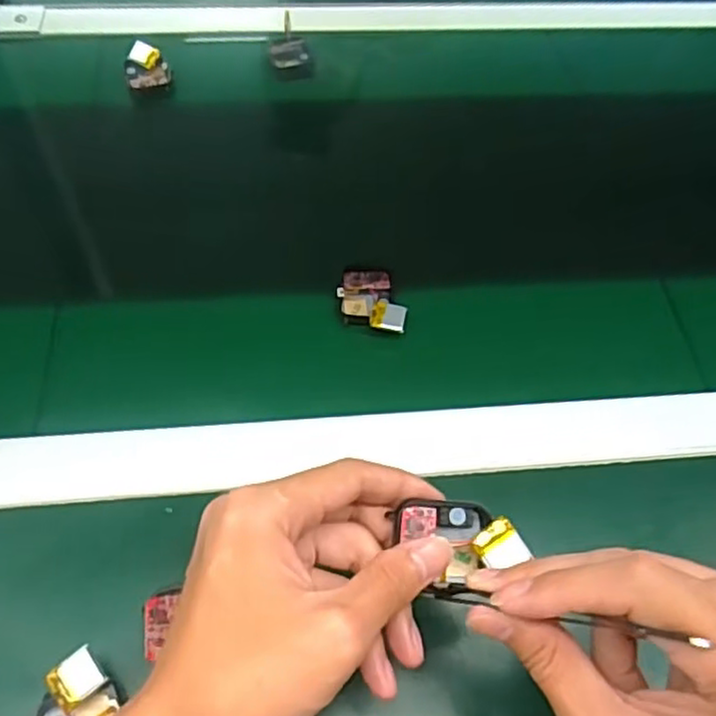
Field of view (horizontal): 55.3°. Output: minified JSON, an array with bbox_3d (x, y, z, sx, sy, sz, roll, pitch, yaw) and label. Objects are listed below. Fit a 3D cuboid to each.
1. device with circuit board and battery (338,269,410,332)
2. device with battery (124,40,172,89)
[{"bbox_3d":[0.008,-0.035,0.447,0.038,0.015,0.054,-9,57,-10],"label":"device with circuit board and battery"},{"bbox_3d":[-0.176,-0.244,0.569,0.035,0.018,0.041,-14,58,-13],"label":"device with battery"}]

